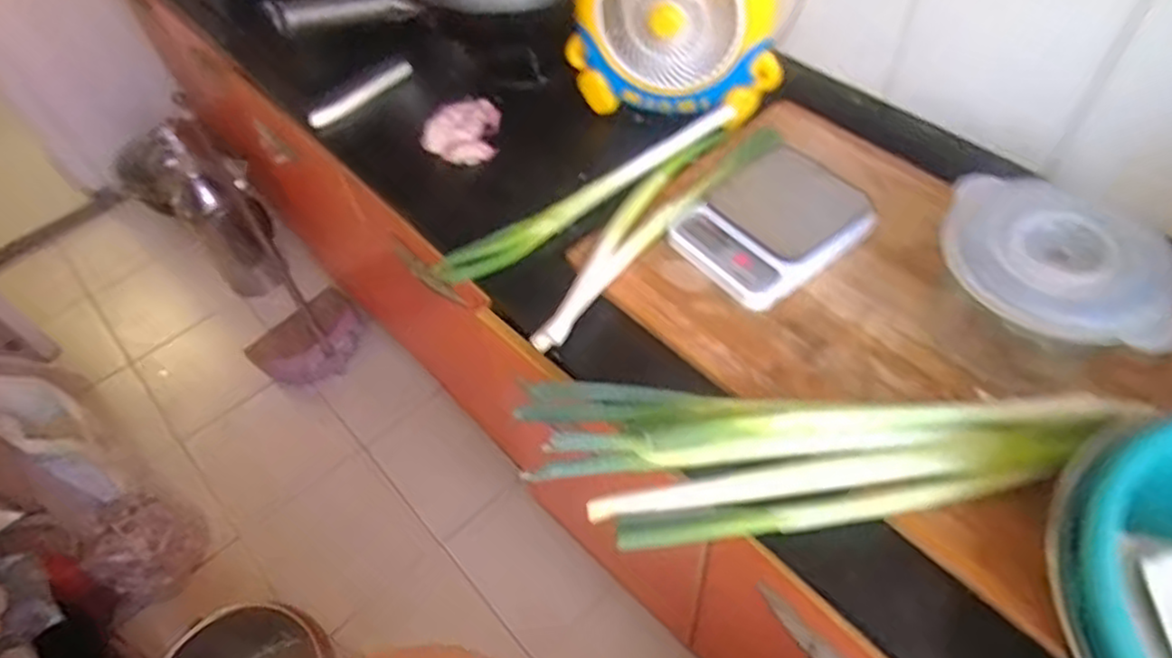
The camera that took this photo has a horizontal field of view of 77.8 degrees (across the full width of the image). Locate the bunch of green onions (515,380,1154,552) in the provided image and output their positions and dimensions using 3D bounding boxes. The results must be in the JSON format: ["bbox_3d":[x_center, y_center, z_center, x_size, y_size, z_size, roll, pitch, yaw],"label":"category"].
[{"bbox_3d":[0.186,0.122,0.628,0.499,0.089,0.153,6,55,10],"label":"bunch of green onions"}]

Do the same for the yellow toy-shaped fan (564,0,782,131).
[{"bbox_3d":[0.104,-0.395,0.883,0.263,0.228,0.097,14,56,15],"label":"yellow toy-shaped fan"}]

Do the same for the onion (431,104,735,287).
[{"bbox_3d":[0.009,-0.162,0.885,0.426,0.038,0.032,-31,57,-16],"label":"onion"}]

